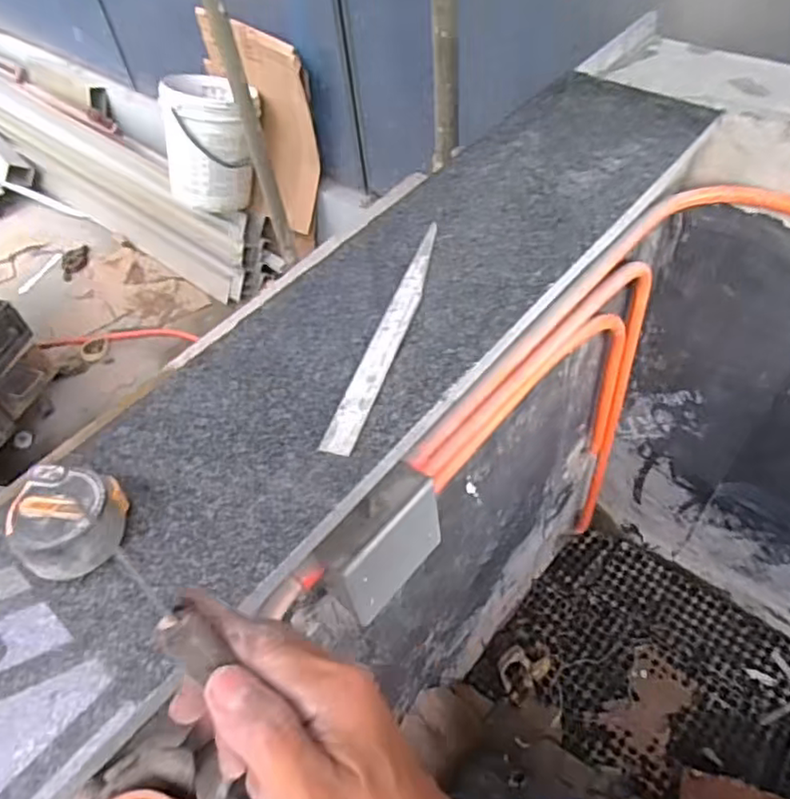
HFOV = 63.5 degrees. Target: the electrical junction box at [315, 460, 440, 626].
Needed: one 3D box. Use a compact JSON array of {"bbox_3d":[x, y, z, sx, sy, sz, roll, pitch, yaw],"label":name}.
[{"bbox_3d":[-0.011,0.131,0.580,0.039,0.112,0.121,32,61,27],"label":"electrical junction box"}]

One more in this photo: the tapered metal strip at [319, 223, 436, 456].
[{"bbox_3d":[-0.001,-0.064,0.560,0.024,0.004,0.273,12,54,16],"label":"tapered metal strip"}]

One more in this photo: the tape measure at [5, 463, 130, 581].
[{"bbox_3d":[-0.223,0.083,0.438,0.066,0.036,0.068,0,51,6],"label":"tape measure"}]

